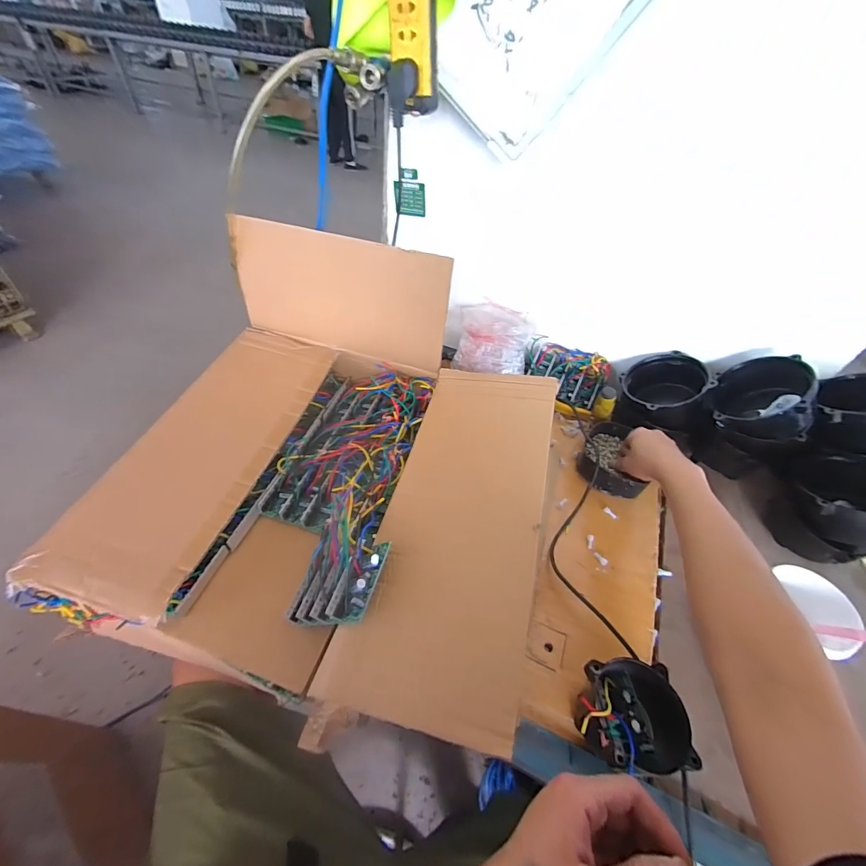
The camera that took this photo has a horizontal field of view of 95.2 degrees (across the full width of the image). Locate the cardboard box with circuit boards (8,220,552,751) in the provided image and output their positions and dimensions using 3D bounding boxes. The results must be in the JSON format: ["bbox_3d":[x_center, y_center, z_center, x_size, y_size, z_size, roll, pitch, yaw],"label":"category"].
[{"bbox_3d":[-0.118,-0.002,0.478,0.498,0.234,0.481,14,48,8],"label":"cardboard box with circuit boards"}]

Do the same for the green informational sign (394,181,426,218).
[{"bbox_3d":[-0.041,-0.417,0.708,0.053,0.054,0.009,1,40,0],"label":"green informational sign"}]

